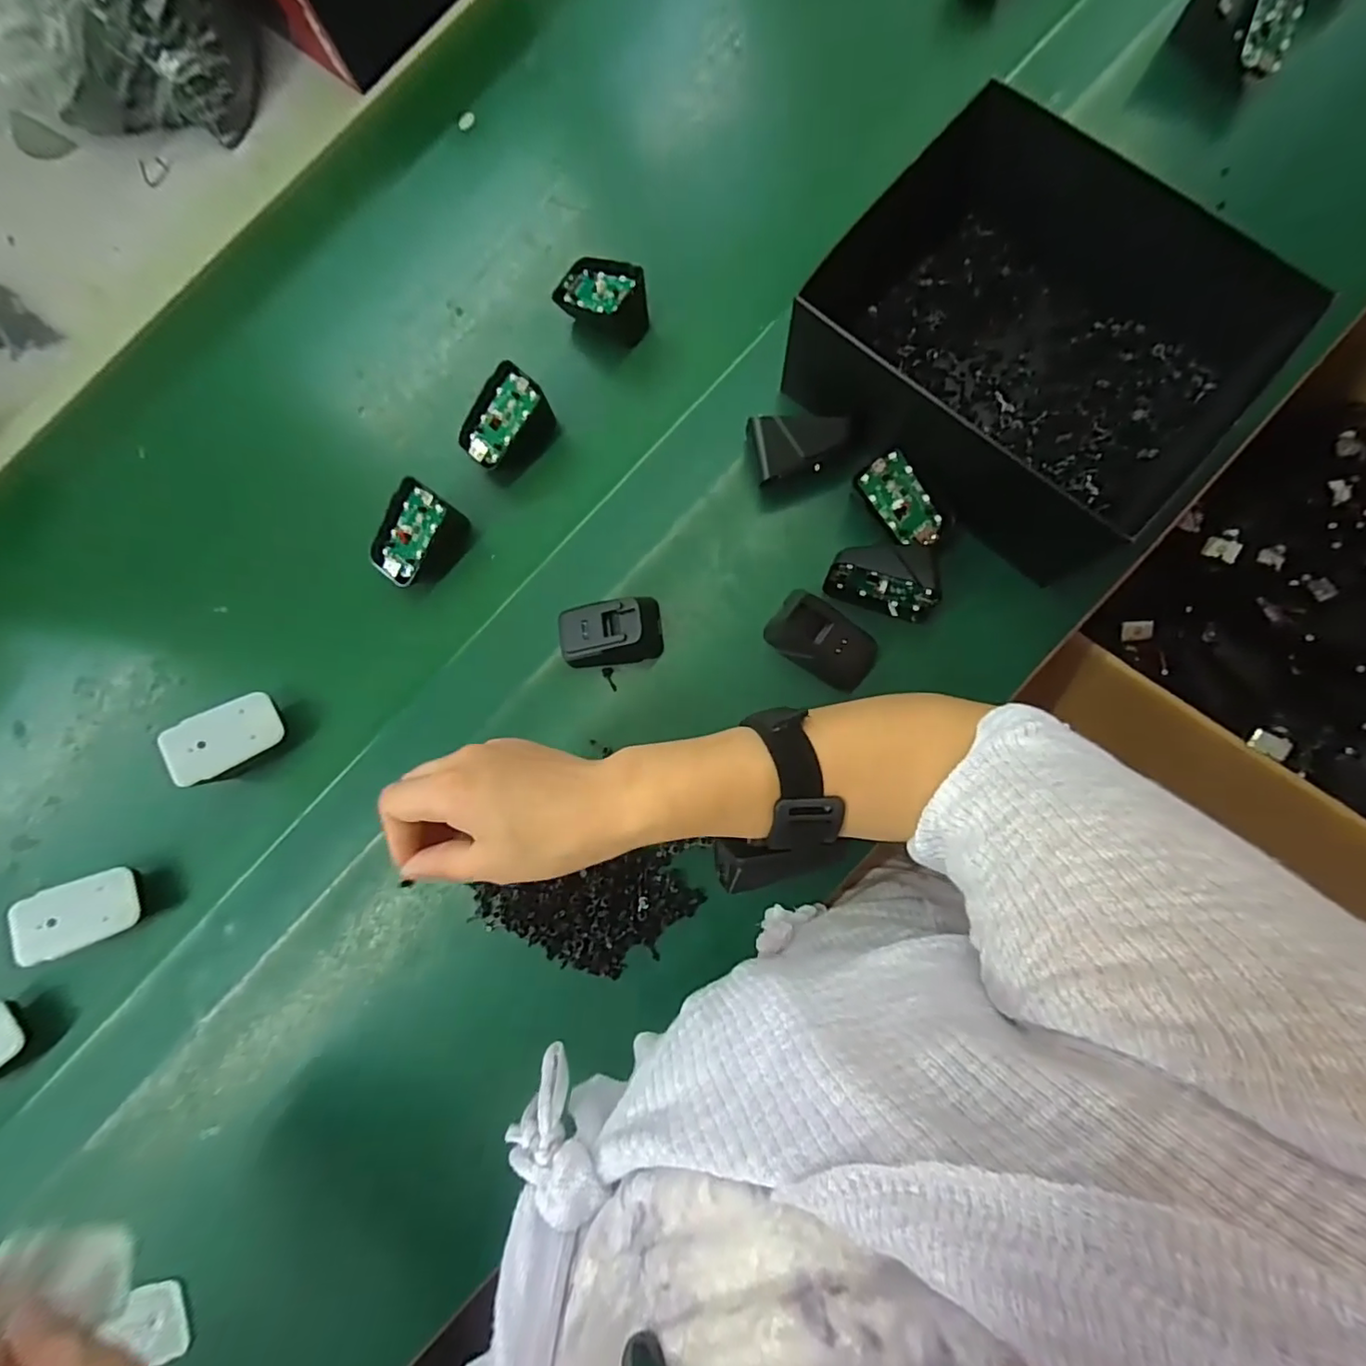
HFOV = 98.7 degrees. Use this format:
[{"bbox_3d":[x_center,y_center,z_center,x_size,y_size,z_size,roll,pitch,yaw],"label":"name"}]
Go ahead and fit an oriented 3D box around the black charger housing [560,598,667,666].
[{"bbox_3d":[-0.051,-0.033,0.394,0.067,0.039,0.042,-7,84,5],"label":"black charger housing"}]

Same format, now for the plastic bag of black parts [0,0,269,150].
[{"bbox_3d":[-0.417,-0.499,0.439,0.135,0.115,0.153,28,85,9],"label":"plastic bag of black parts"}]

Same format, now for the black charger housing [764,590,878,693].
[{"bbox_3d":[0.090,-0.031,0.383,0.068,0.037,0.046,34,89,8],"label":"black charger housing"}]

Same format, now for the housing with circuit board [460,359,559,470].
[{"bbox_3d":[-0.127,-0.187,0.426,0.050,0.035,0.067,34,87,10],"label":"housing with circuit board"}]

